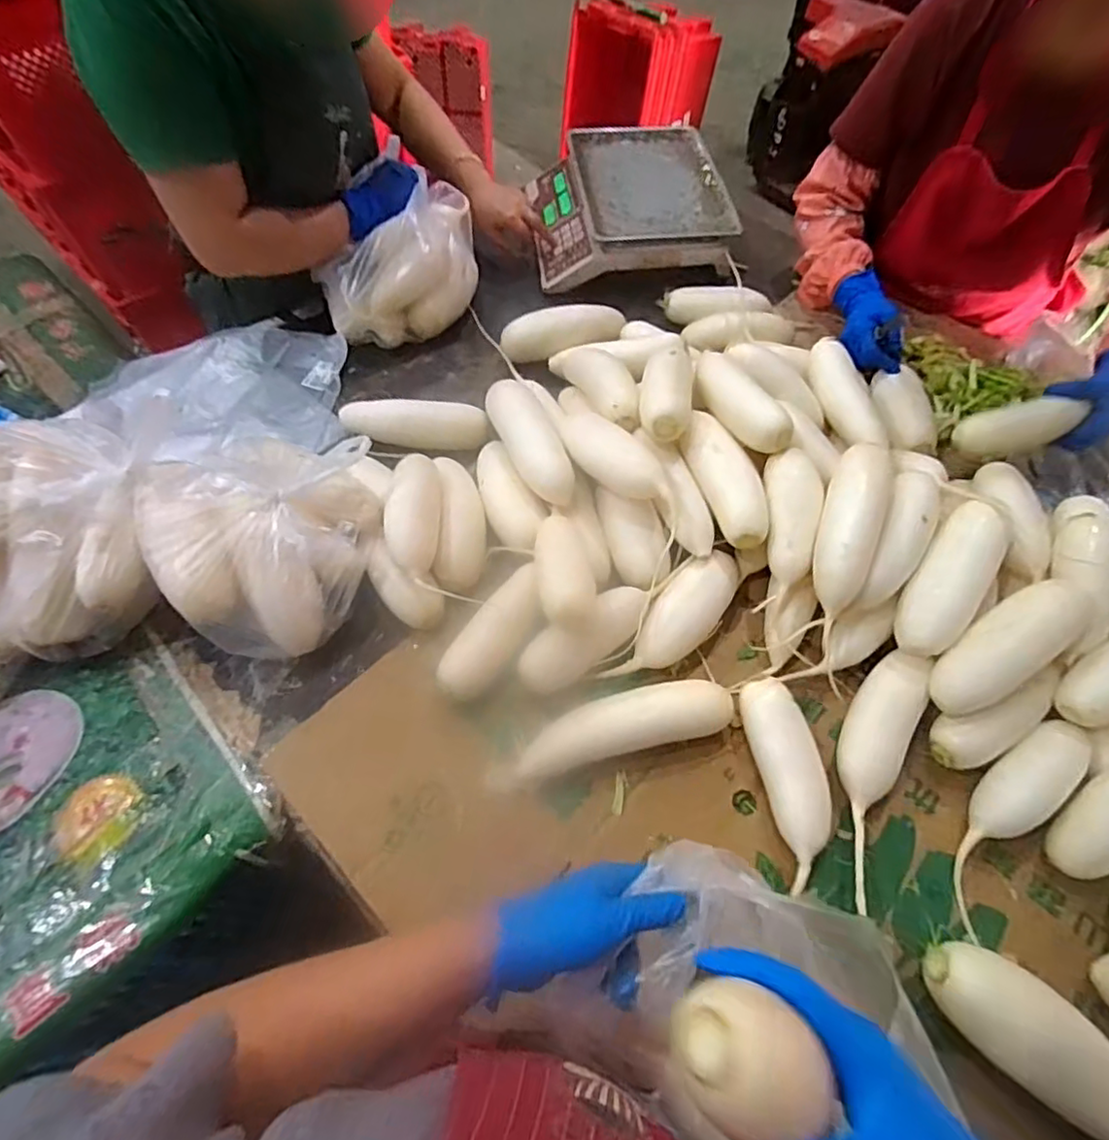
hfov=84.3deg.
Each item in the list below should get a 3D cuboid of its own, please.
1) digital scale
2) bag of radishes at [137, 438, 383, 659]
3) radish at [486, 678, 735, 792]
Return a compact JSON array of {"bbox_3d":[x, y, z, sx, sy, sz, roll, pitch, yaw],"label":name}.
[{"bbox_3d":[0.126,-0.626,1.052,0.316,0.091,0.341,-6,60,-5],"label":"digital scale"},{"bbox_3d":[-0.326,-0.035,0.683,0.218,0.133,0.238,14,60,7],"label":"bag of radishes"},{"bbox_3d":[0.059,0.159,0.606,0.246,0.054,0.059,-13,60,-8],"label":"radish"}]

